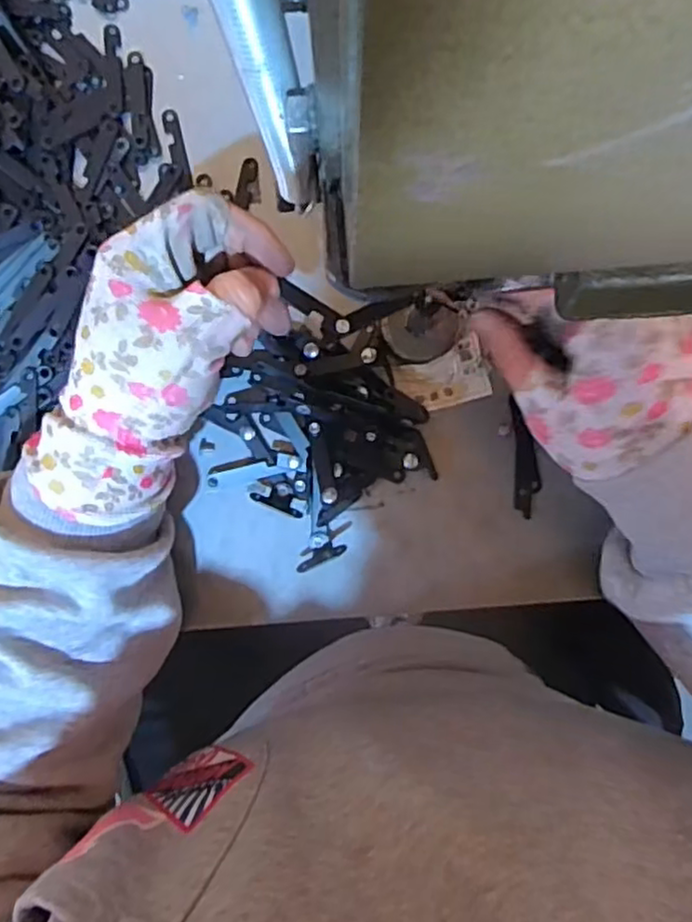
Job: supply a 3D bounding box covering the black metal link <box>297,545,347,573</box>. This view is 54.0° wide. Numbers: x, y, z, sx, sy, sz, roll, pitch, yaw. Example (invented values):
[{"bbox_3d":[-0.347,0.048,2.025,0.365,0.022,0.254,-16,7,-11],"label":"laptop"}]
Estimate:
[{"bbox_3d":[-0.014,0.051,0.360,0.028,0.004,0.008,-26,90,0],"label":"black metal link"}]

